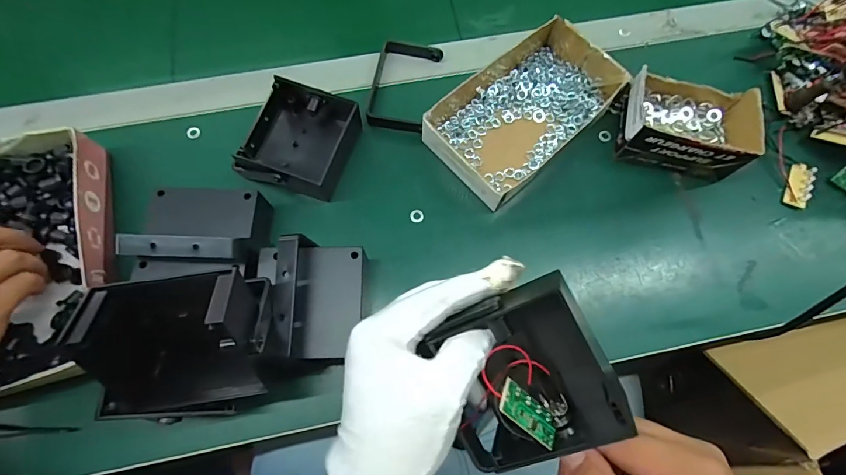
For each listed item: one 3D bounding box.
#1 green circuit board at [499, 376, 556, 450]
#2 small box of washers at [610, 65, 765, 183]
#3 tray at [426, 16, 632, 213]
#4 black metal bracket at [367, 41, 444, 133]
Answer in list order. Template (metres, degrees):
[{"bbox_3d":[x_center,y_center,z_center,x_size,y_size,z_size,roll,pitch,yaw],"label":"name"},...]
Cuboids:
[{"bbox_3d":[0.058,0.095,0.219,0.051,0.004,0.018,43,55,-25],"label":"green circuit board"},{"bbox_3d":[0.240,-0.108,0.382,0.109,0.050,0.091,13,71,2],"label":"small box of washers"},{"bbox_3d":[0.094,-0.124,0.393,0.186,0.040,0.113,-41,77,-14],"label":"tray"},{"bbox_3d":[-0.019,-0.152,0.412,0.058,0.016,0.098,14,71,3],"label":"black metal bracket"}]

